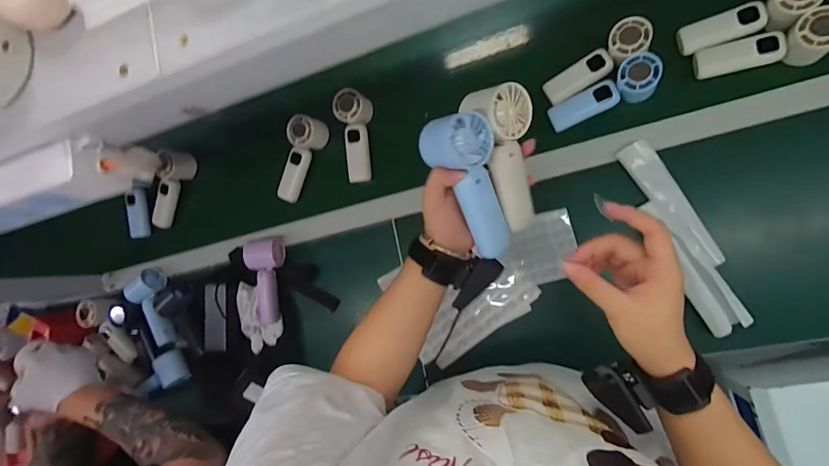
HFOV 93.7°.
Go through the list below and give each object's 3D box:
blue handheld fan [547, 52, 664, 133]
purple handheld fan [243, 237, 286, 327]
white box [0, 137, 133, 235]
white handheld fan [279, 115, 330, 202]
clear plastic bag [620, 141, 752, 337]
[{"bbox_3d":[0.281,-0.204,0.580,0.152,0.037,0.058,-24,89,27],"label":"blue handheld fan"},{"bbox_3d":[-0.277,0.087,0.717,0.058,0.047,0.155,4,94,9],"label":"purple handheld fan"},{"bbox_3d":[-0.330,-0.034,0.334,0.172,0.054,0.040,-16,90,10],"label":"white box"},{"bbox_3d":[-0.209,-0.131,0.699,0.058,0.053,0.155,20,96,8],"label":"white handheld fan"},{"bbox_3d":[0.360,-0.043,0.547,0.041,0.023,0.193,-29,73,10],"label":"clear plastic bag"}]

